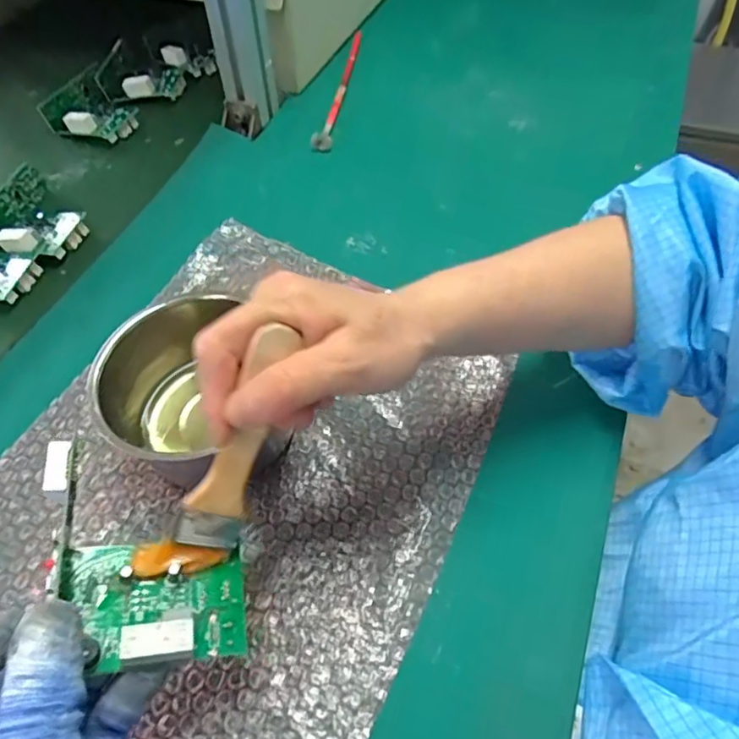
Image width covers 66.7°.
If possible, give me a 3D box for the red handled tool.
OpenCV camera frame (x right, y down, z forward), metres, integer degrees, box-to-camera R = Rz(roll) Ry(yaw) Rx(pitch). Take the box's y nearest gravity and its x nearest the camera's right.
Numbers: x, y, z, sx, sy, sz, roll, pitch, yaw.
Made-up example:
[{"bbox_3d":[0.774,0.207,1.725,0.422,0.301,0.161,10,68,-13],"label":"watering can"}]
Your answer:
[{"bbox_3d":[-0.034,-0.327,0.640,0.022,0.019,0.237,4,55,6],"label":"red handled tool"}]

